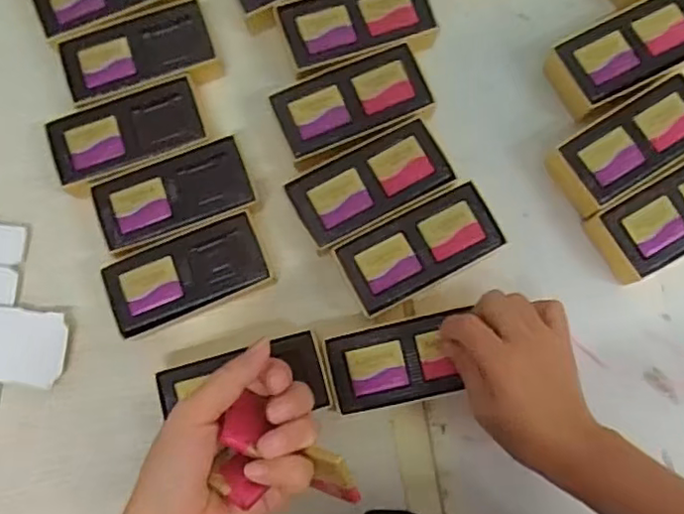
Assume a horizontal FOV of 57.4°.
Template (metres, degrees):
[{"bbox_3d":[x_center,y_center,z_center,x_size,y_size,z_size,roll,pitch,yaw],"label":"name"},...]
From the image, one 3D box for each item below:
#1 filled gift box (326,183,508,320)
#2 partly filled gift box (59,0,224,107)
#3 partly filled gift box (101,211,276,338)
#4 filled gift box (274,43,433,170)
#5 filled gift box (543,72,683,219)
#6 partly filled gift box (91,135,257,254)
[{"bbox_3d":[0.057,-0.005,0.457,0.113,0.034,0.054,-26,82,-3],"label":"filled gift box"},{"bbox_3d":[-0.153,-0.152,0.480,0.108,0.030,0.058,-15,82,-2],"label":"partly filled gift box"},{"bbox_3d":[-0.109,0.014,0.452,0.111,0.034,0.052,-23,82,-3],"label":"partly filled gift box"},{"bbox_3d":[0.009,-0.110,0.473,0.110,0.032,0.060,-22,82,-3],"label":"filled gift box"},{"bbox_3d":[0.217,-0.083,0.469,0.115,0.035,0.055,-31,83,-4],"label":"filled gift box"},{"bbox_3d":[-0.121,-0.042,0.466,0.110,0.033,0.056,-20,82,-2],"label":"partly filled gift box"}]

